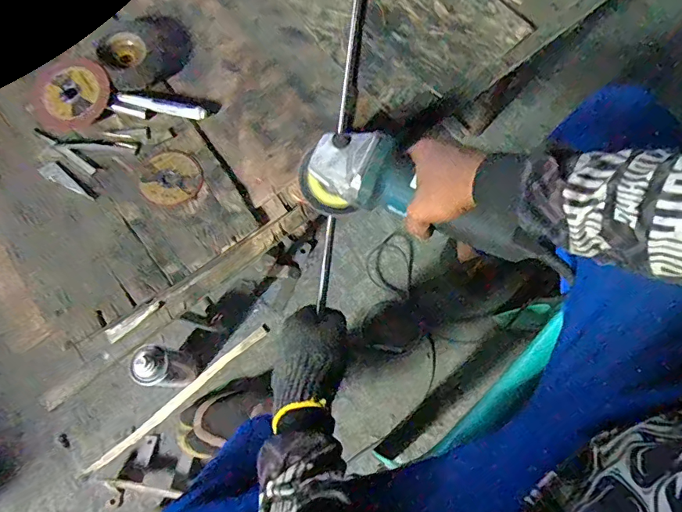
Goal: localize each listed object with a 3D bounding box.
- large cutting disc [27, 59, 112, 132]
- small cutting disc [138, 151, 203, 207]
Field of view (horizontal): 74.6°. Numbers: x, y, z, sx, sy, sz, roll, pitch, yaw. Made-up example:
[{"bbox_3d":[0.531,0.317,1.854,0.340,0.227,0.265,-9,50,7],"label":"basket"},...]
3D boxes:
[{"bbox_3d":[-0.319,-0.187,0.524,0.083,0.005,0.089,1,80,-7],"label":"large cutting disc"},{"bbox_3d":[-0.198,-0.091,0.520,0.068,0.004,0.065,0,76,-2],"label":"small cutting disc"}]

